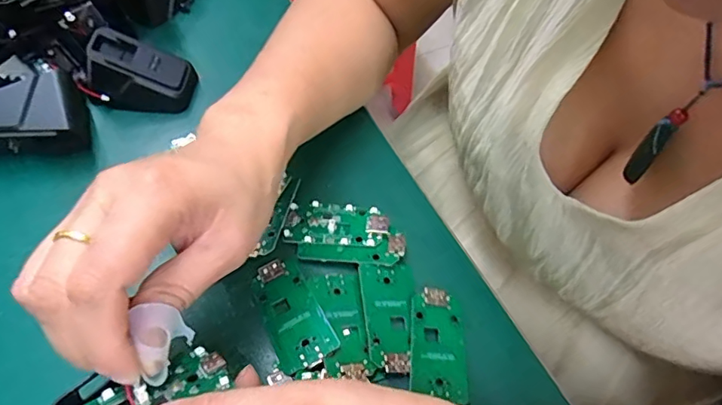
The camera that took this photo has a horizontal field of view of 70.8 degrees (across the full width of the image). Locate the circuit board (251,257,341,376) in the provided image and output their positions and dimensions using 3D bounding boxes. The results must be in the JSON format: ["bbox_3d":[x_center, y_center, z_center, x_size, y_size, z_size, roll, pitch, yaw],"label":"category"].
[{"bbox_3d":[-0.039,0.060,0.279,0.031,0.009,0.063,-24,64,-17],"label":"circuit board"}]

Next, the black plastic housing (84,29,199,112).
[{"bbox_3d":[-0.151,-0.088,0.345,0.065,0.043,0.033,5,59,-1],"label":"black plastic housing"}]

